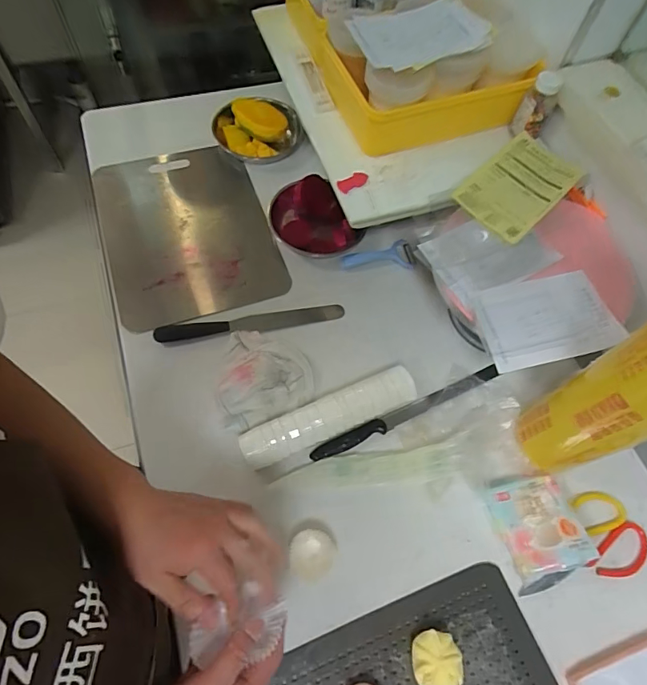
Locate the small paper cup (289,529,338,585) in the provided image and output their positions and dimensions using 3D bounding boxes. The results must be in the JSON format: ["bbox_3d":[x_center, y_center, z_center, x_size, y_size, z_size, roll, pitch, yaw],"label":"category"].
[{"bbox_3d":[-0.013,0.290,0.617,0.062,0.041,0.063,1,63,-2],"label":"small paper cup"}]

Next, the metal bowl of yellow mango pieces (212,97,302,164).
[{"bbox_3d":[-0.143,-0.464,0.998,0.181,0.072,0.172,1,63,-2],"label":"metal bowl of yellow mango pieces"}]

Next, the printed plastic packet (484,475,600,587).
[{"bbox_3d":[0.298,0.255,0.631,0.107,0.055,0.127,-11,64,-8],"label":"printed plastic packet"}]

